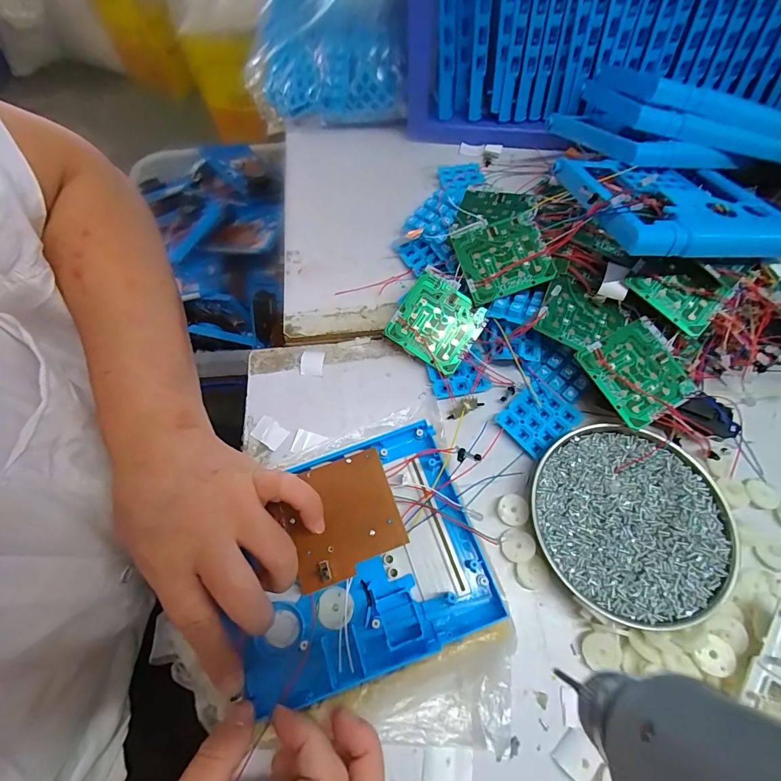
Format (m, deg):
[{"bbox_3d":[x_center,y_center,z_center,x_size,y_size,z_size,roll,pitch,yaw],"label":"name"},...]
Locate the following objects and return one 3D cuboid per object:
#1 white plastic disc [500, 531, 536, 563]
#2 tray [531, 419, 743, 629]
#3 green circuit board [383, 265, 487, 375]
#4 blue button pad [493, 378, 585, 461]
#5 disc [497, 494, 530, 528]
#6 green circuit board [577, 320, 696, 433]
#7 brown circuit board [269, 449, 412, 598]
[{"bbox_3d":[0.093,0.113,0.291,0.023,0.005,0.022,-1,63,1],"label":"white plastic disc"},{"bbox_3d":[0.174,0.093,0.292,0.132,0.015,0.132,4,63,4],"label":"tray"},{"bbox_3d":[0.042,-0.062,0.356,0.072,0.006,0.073,34,91,6],"label":"green circuit board"},{"bbox_3d":[0.124,0.022,0.337,0.059,0.006,0.050,-37,68,-16],"label":"blue button pad"},{"bbox_3d":[0.093,0.091,0.304,0.023,0.004,0.023,-1,63,1],"label":"disc"},{"bbox_3d":[0.194,-0.014,0.314,0.067,0.005,0.070,-26,72,-10],"label":"green circuit board"},{"bbox_3d":[-0.033,0.083,0.265,0.073,0.006,0.072,-20,64,-8],"label":"brown circuit board"}]

